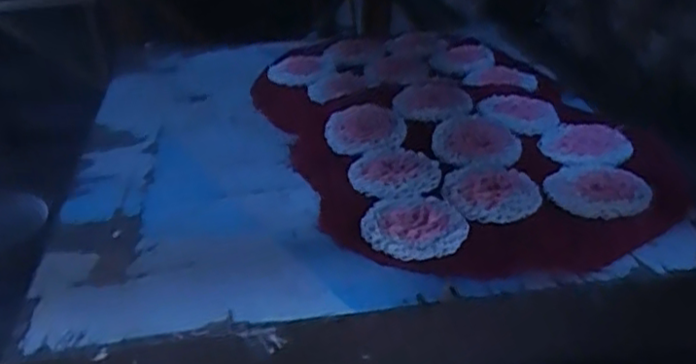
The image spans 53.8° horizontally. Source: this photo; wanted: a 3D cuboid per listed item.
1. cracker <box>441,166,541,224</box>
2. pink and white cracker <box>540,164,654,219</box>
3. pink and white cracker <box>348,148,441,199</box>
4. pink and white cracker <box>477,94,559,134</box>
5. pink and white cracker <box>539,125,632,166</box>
[{"bbox_3d":[0.119,0.006,0.571,0.076,0.006,0.073,-3,29,0],"label":"cracker"},{"bbox_3d":[0.209,0.003,0.570,0.079,0.008,0.087,17,35,31],"label":"pink and white cracker"},{"bbox_3d":[0.042,-0.010,0.610,0.077,0.006,0.086,0,29,4],"label":"pink and white cracker"},{"bbox_3d":[0.172,-0.072,0.685,0.080,0.005,0.075,22,37,36],"label":"pink and white cracker"},{"bbox_3d":[0.221,-0.037,0.639,0.078,0.004,0.084,8,31,18],"label":"pink and white cracker"}]

